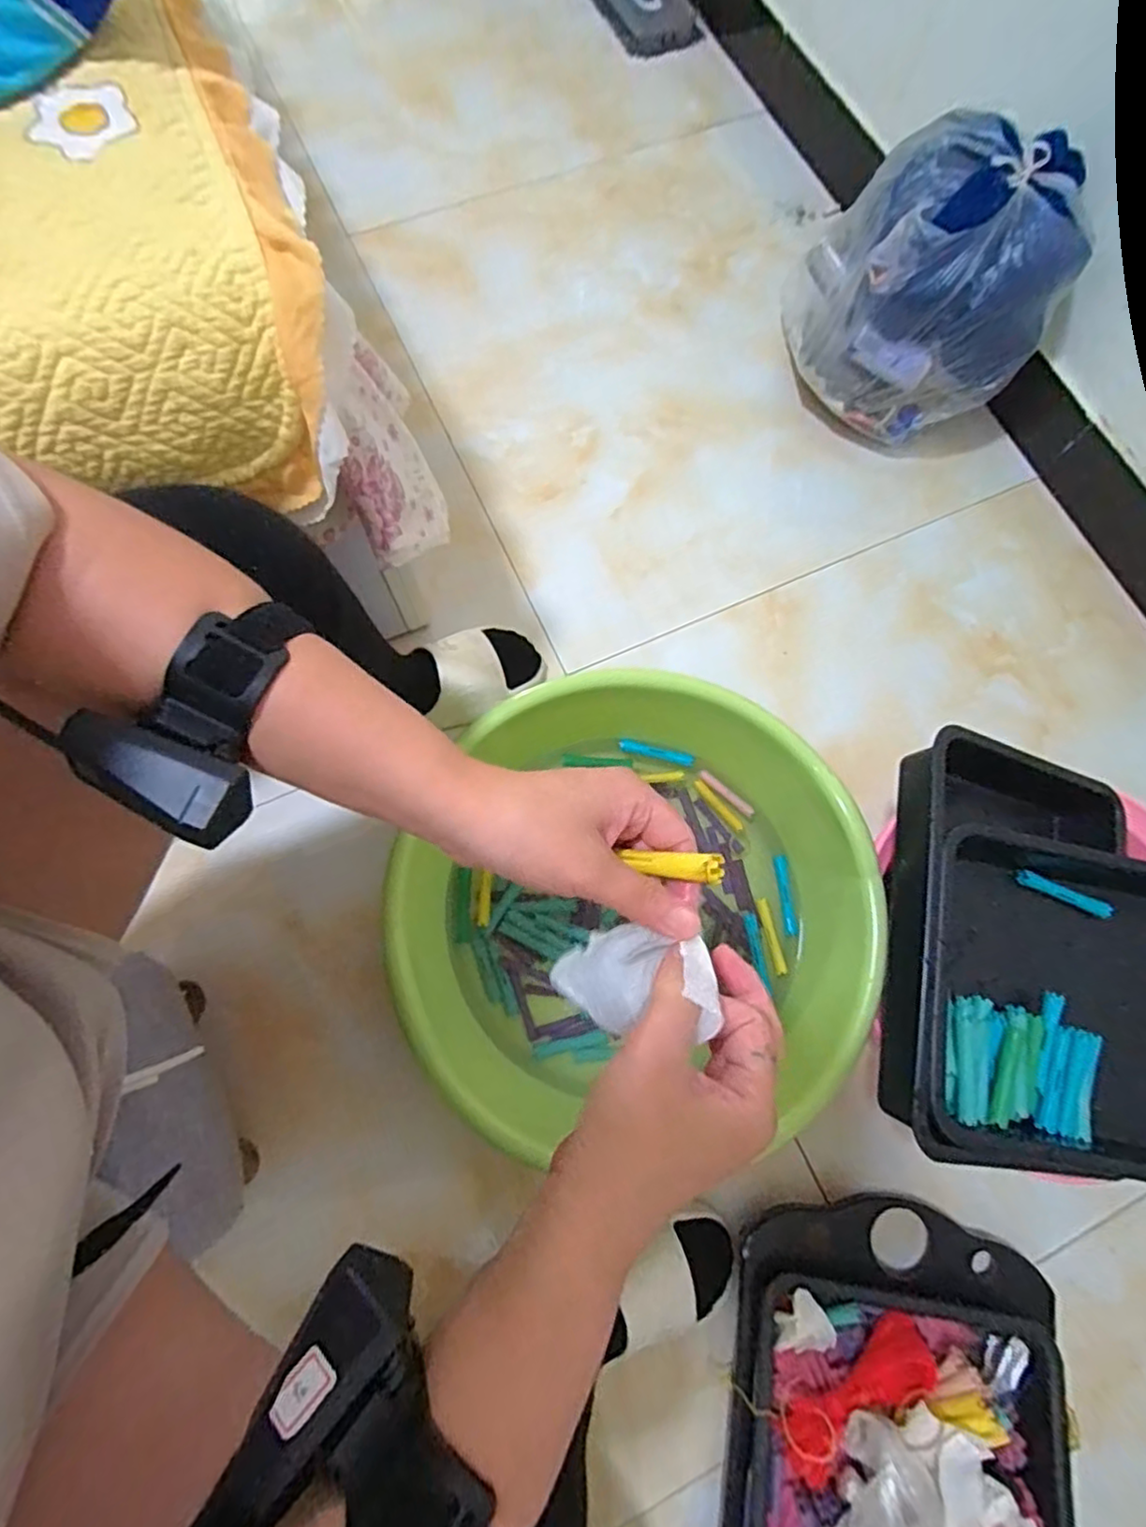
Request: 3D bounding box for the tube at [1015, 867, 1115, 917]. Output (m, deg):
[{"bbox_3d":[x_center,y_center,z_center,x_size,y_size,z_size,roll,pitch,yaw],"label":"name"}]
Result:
[{"bbox_3d":[0.471,0.126,0.623,0.095,0.011,0.013,23,77,4],"label":"tube"}]

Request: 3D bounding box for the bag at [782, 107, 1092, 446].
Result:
[{"bbox_3d":[0.438,-0.593,0.826,0.234,0.279,0.225,-4,76,-3],"label":"bag"}]

